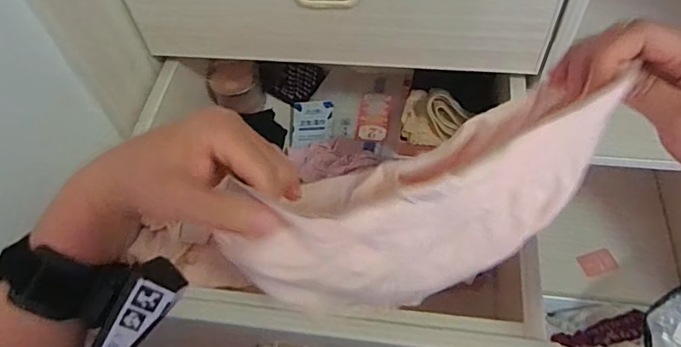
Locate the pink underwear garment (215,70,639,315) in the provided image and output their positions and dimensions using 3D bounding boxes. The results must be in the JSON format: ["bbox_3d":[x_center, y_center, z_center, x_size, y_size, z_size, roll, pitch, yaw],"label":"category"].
[{"bbox_3d":[0.049,0.020,0.282,0.221,0.094,0.067,-24,58,4],"label":"pink underwear garment"}]

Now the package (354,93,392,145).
[{"bbox_3d":[0.052,-0.087,0.785,0.045,0.010,0.094,8,58,9],"label":"package"}]

